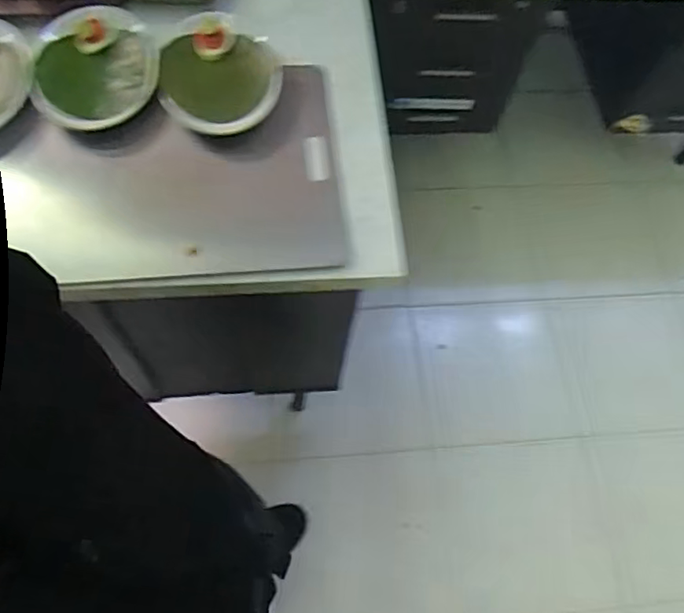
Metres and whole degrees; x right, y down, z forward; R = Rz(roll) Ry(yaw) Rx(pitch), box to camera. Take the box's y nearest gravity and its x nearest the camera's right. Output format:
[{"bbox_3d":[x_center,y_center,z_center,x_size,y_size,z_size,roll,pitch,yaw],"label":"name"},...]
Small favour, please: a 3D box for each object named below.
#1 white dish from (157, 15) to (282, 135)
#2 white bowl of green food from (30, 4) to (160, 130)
[{"bbox_3d":[-0.202,-0.381,0.986,0.193,0.052,0.240,-16,67,-11],"label":"white dish"},{"bbox_3d":[-0.395,-0.389,0.951,0.193,0.046,0.232,4,65,-2],"label":"white bowl of green food"}]

